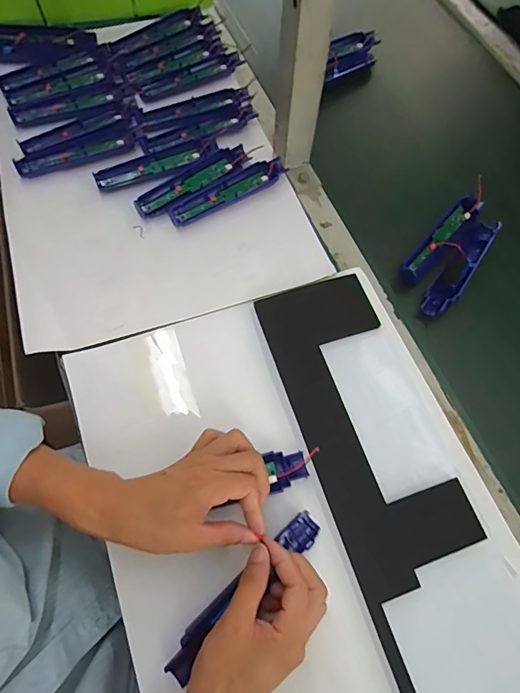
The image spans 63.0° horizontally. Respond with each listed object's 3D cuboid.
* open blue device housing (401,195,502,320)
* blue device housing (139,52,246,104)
[{"bbox_3d":[0.247,-0.122,0.551,0.076,0.020,0.189,34,67,13],"label":"open blue device housing"},{"bbox_3d":[-0.105,-0.412,0.647,0.170,0.014,0.042,-27,69,-13],"label":"blue device housing"}]

